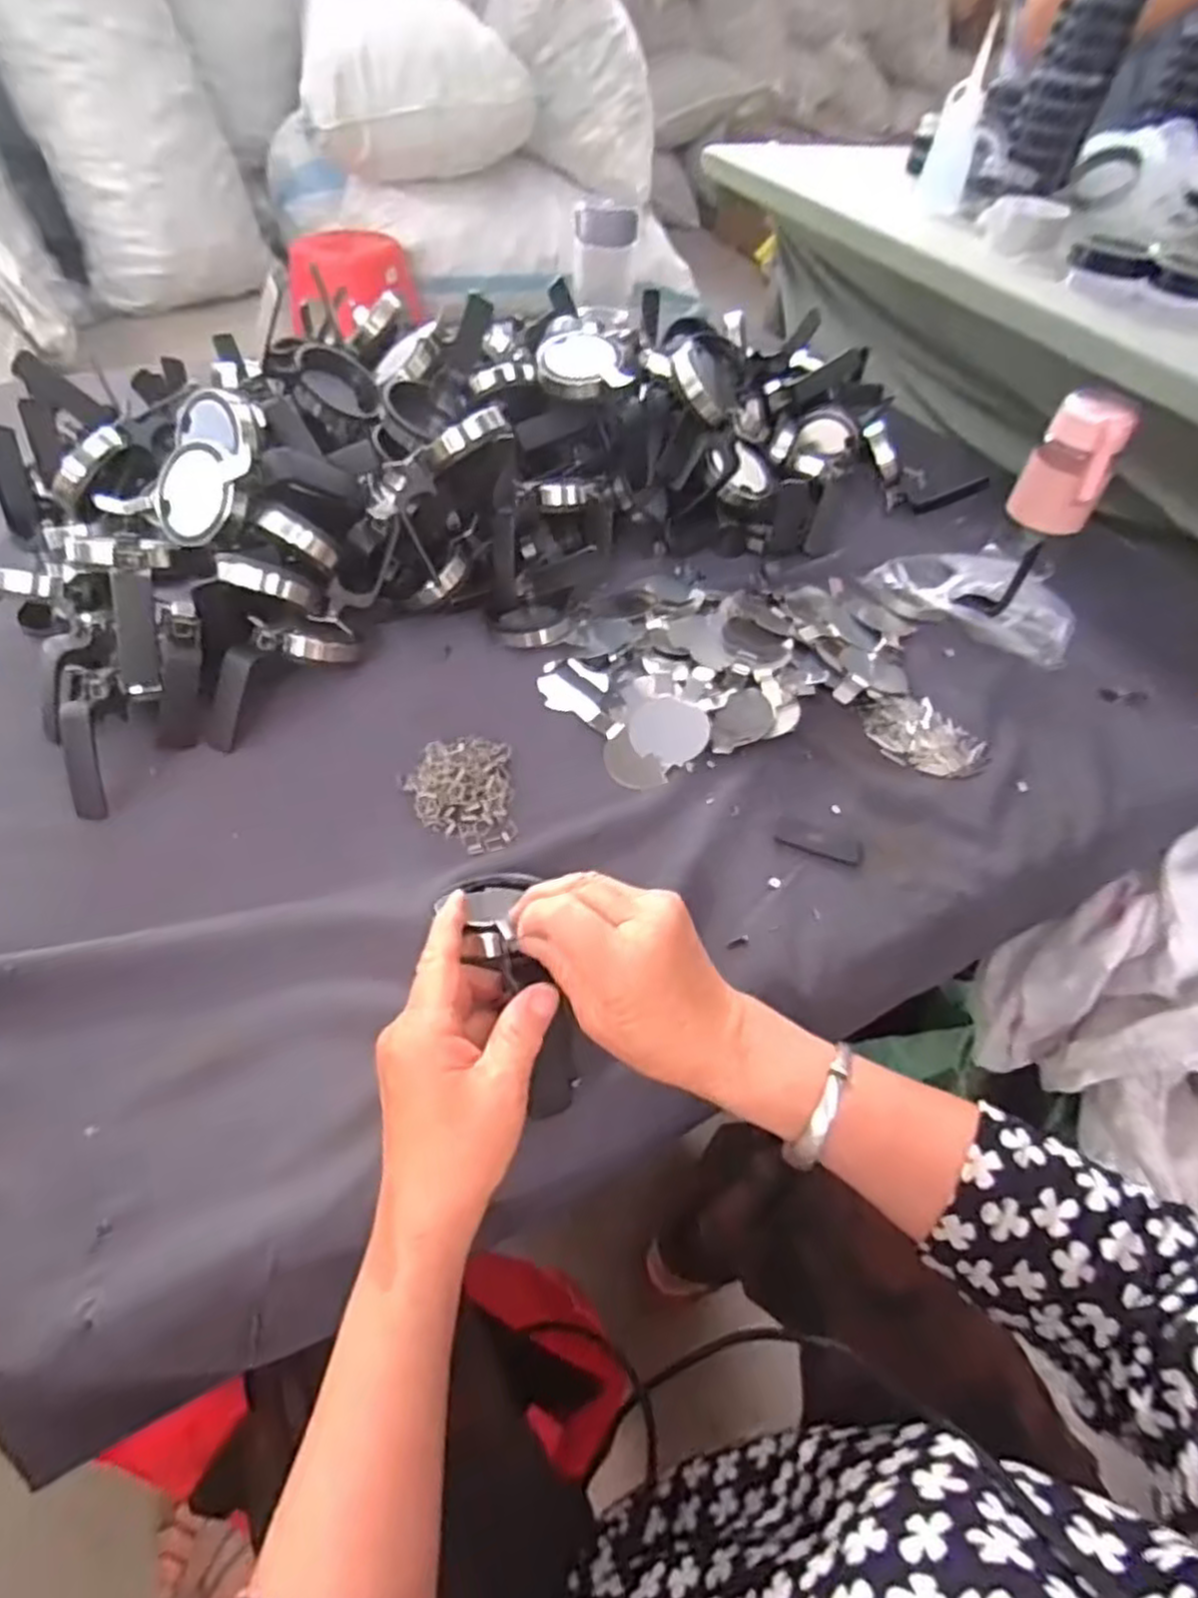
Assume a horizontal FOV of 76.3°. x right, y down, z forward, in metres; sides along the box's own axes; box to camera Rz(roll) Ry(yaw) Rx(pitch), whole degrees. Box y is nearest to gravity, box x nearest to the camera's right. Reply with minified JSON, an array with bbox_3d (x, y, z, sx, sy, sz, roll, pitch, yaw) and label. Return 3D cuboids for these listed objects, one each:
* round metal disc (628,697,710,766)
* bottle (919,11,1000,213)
[{"bbox_3d":[0.050,-0.049,0.541,0.055,0.004,0.052,-4,60,7],"label":"round metal disc"},{"bbox_3d":[0.381,-0.710,0.799,0.049,0.143,0.048,14,50,7],"label":"bottle"}]

